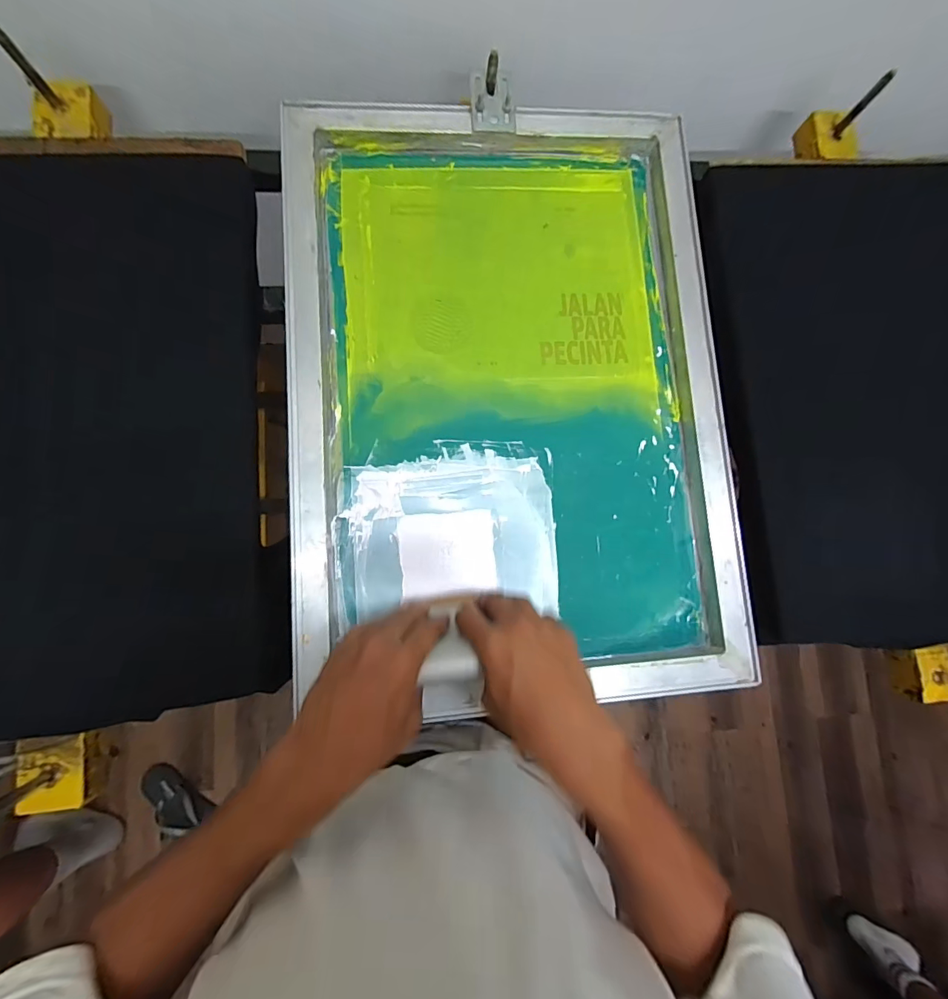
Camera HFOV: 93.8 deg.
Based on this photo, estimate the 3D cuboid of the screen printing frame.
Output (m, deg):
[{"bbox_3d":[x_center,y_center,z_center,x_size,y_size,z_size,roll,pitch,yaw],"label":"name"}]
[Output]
[{"bbox_3d":[0.044,-0.119,0.485,0.457,0.035,0.638,-3,83,-5],"label":"screen printing frame"}]

